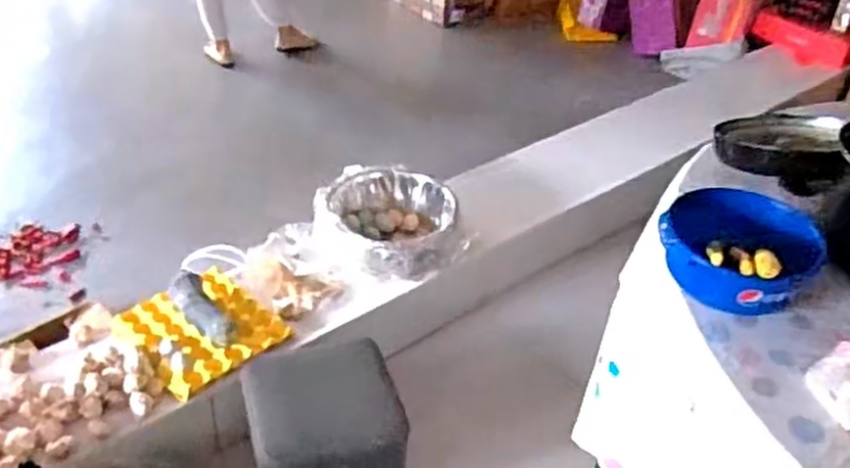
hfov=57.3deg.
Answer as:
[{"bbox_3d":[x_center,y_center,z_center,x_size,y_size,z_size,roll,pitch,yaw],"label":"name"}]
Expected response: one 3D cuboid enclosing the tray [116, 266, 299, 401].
[{"bbox_3d":[-0.487,0.199,1.696,0.285,0.044,0.289,-29,48,-36],"label":"tray"}]

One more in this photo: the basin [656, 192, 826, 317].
[{"bbox_3d":[0.426,0.022,1.065,0.192,0.093,0.192,2,37,-2],"label":"basin"}]

